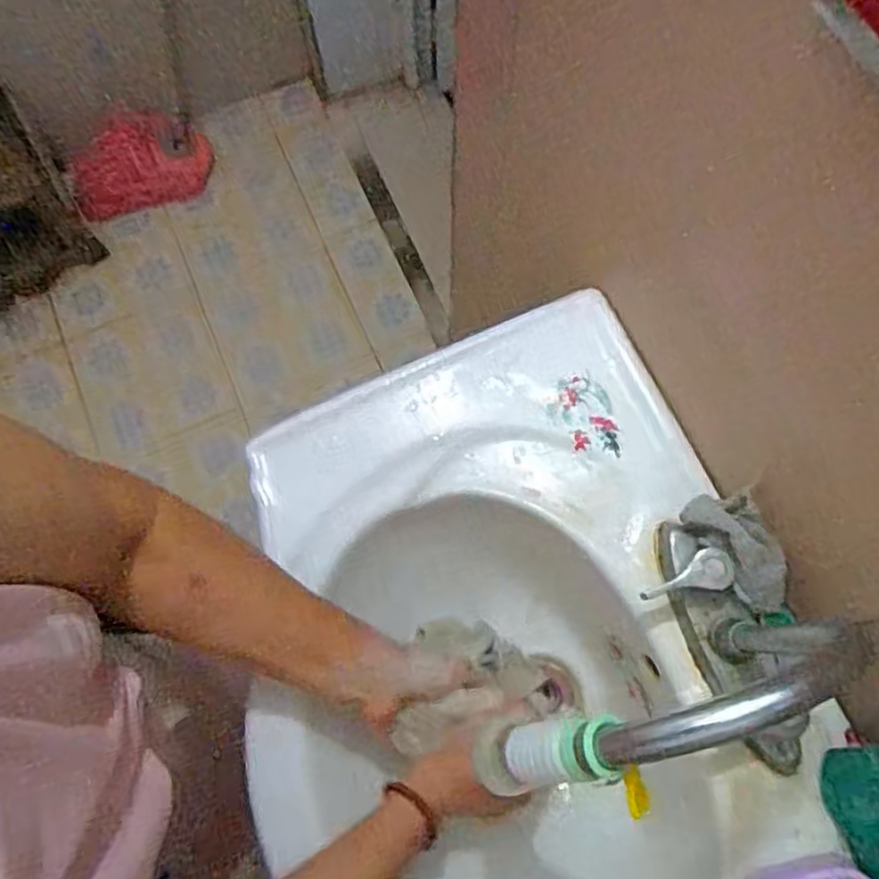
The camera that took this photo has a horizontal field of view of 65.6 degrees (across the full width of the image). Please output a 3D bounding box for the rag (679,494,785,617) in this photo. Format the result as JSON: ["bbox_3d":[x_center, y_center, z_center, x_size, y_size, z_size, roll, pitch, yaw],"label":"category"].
[{"bbox_3d":[0.215,0.078,0.500,0.048,0.055,0.083,-25,74,-7],"label":"rag"}]

